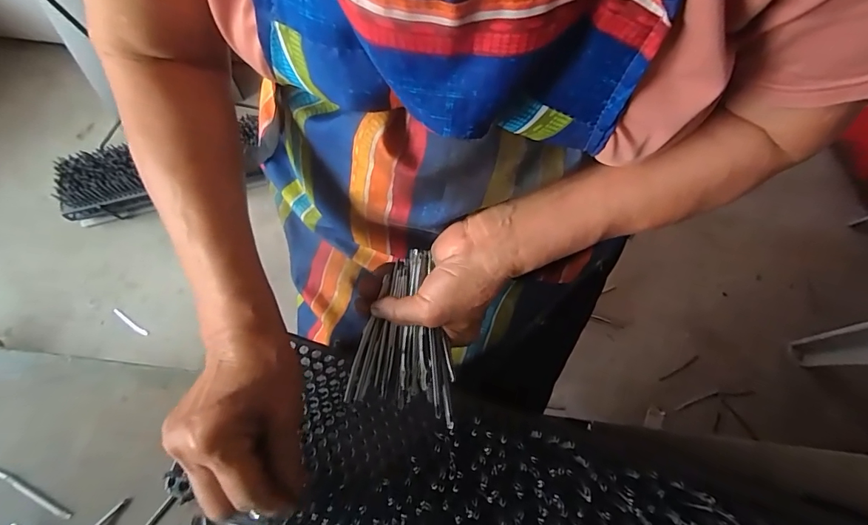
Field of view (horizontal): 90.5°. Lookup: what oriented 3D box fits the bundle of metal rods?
[{"bbox_3d":[-0.016,0.055,0.345,0.082,0.036,0.124,12,71,4],"label":"bundle of metal rods"}]

